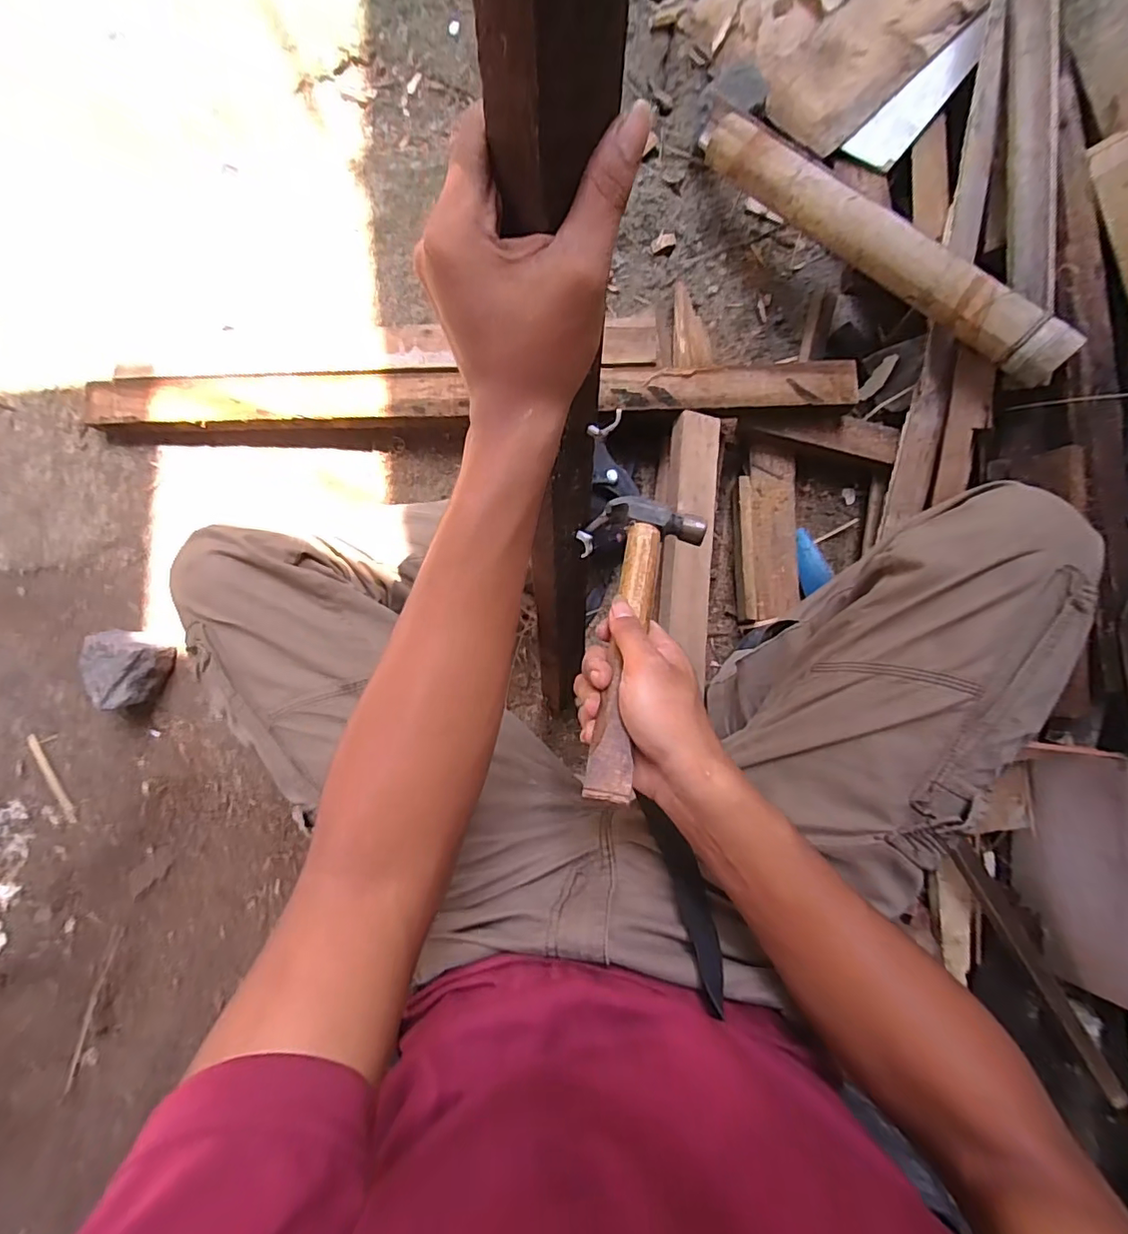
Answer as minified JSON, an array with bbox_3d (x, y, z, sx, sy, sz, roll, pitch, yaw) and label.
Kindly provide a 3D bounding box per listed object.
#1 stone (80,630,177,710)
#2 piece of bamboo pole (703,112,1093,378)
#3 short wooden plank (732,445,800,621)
[{"bbox_3d":[-0.581,0.073,0.724,0.095,0.073,0.094,0,88,-3],"label":"stone"},{"bbox_3d":[0.376,-0.483,0.683,0.056,0.055,0.561,-43,77,-4],"label":"piece of bamboo pole"},{"bbox_3d":[0.293,-0.121,0.788,0.081,0.043,0.249,-2,88,-3],"label":"short wooden plank"}]

